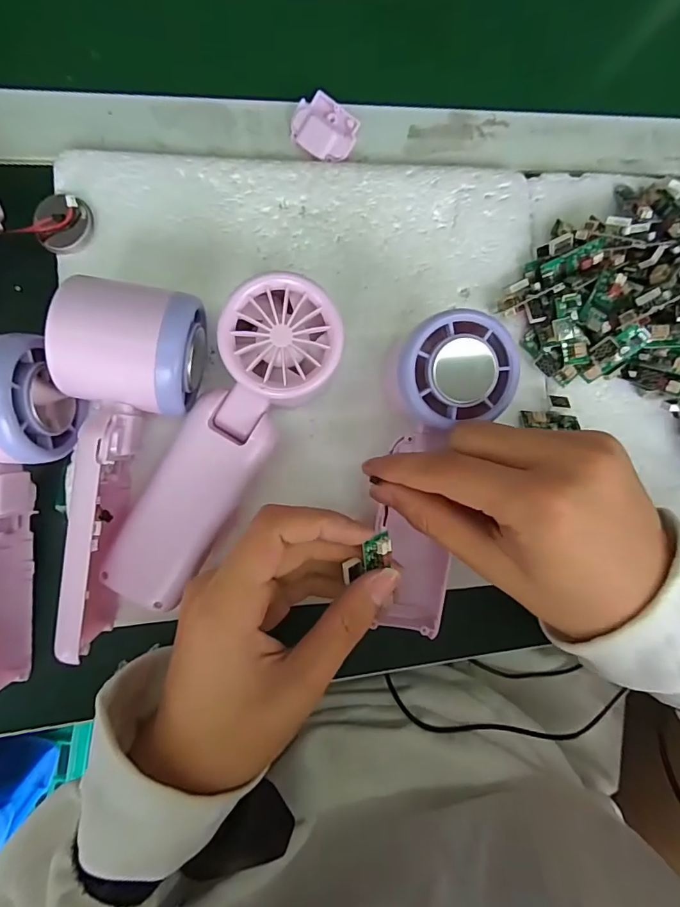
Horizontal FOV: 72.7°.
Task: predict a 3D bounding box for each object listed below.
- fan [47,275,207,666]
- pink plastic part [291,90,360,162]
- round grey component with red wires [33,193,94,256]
[{"bbox_3d":[-0.101,0.009,0.210,0.060,0.056,0.167,10,99,-8],"label":"fan"},{"bbox_3d":[-0.009,-0.192,0.273,0.036,0.005,0.032,28,83,-6],"label":"pink plastic part"},{"bbox_3d":[-0.141,-0.117,0.235,0.027,0.011,0.024,-7,88,-9],"label":"round grey component with red wires"}]

